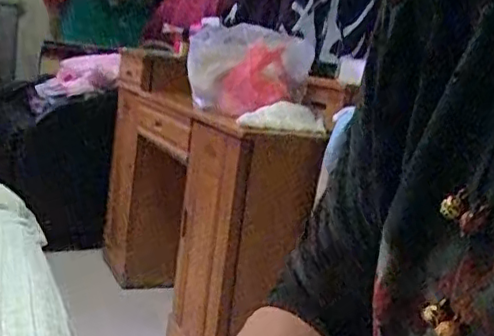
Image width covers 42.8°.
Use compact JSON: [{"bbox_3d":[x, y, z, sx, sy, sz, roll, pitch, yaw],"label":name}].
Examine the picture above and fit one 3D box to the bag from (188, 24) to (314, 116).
[{"bbox_3d":[0.017,-0.222,1.427,0.232,0.184,0.209,0,13,-36],"label":"bag"}]

